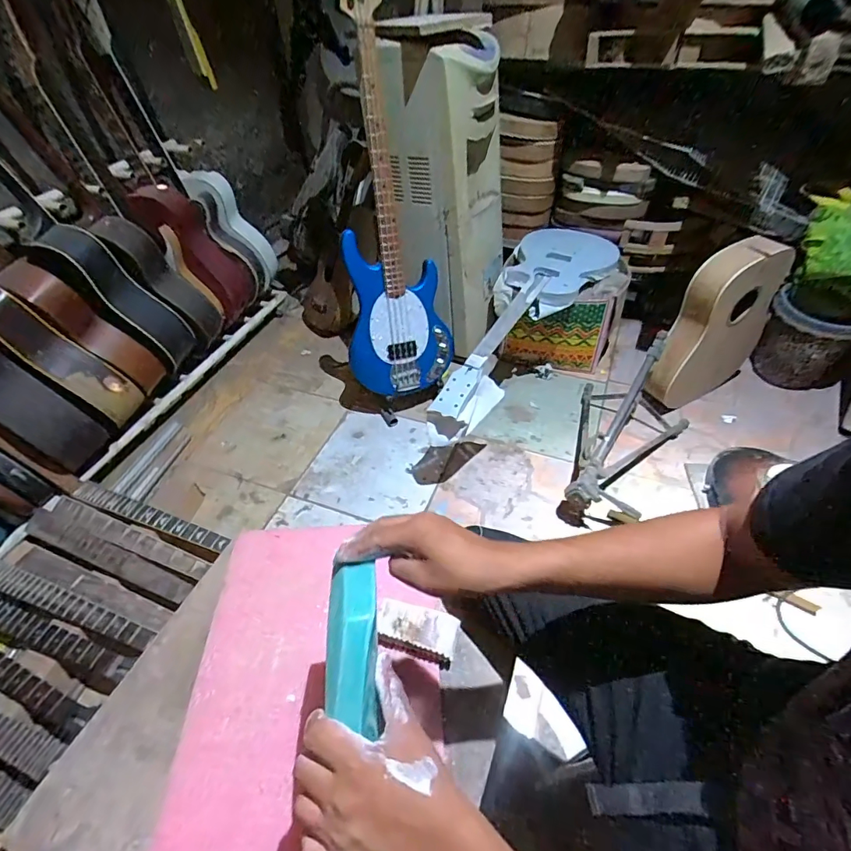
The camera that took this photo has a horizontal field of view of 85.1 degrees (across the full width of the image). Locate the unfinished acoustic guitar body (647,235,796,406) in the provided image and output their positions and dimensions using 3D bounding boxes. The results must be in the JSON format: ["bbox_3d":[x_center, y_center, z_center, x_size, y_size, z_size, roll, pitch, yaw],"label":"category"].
[{"bbox_3d":[0.874,-0.289,1.392,0.386,0.511,0.112,-25,51,-20],"label":"unfinished acoustic guitar body"}]

